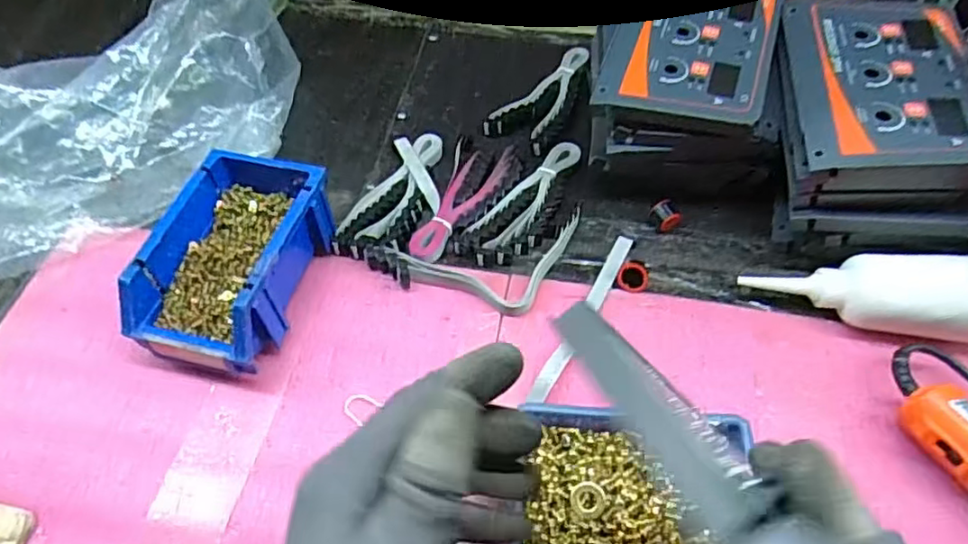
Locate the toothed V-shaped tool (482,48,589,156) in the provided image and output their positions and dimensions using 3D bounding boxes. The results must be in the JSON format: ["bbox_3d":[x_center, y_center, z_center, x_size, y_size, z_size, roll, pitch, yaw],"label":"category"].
[{"bbox_3d":[0.060,-0.182,0.642,0.064,0.011,0.147,23,57,17],"label":"toothed V-shaped tool"}]

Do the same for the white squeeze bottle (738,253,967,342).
[{"bbox_3d":[0.283,0.016,0.477,0.164,0.044,0.049,6,51,27],"label":"white squeeze bottle"}]

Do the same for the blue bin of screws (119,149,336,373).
[{"bbox_3d":[-0.187,-0.007,0.486,0.098,0.073,0.159,12,54,10],"label":"blue bin of screws"}]

